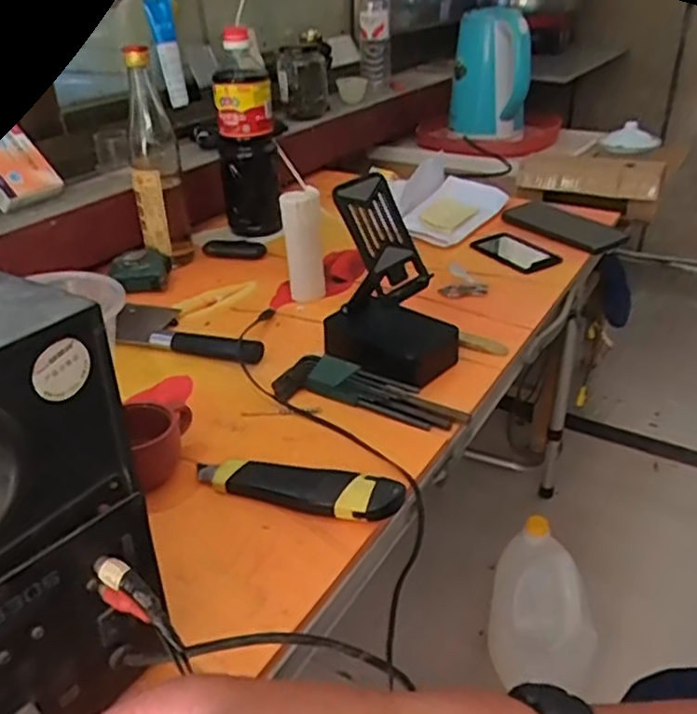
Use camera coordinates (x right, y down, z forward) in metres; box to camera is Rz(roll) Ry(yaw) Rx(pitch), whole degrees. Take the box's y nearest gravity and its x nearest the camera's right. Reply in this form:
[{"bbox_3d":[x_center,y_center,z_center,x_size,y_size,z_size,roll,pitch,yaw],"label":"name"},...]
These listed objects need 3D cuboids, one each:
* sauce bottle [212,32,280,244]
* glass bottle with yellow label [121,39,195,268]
[{"bbox_3d":[-0.139,-0.296,0.934,0.070,0.268,0.080,-8,31,-12],"label":"sauce bottle"},{"bbox_3d":[-0.237,-0.238,0.842,0.056,0.261,0.051,-8,31,-12],"label":"glass bottle with yellow label"}]

